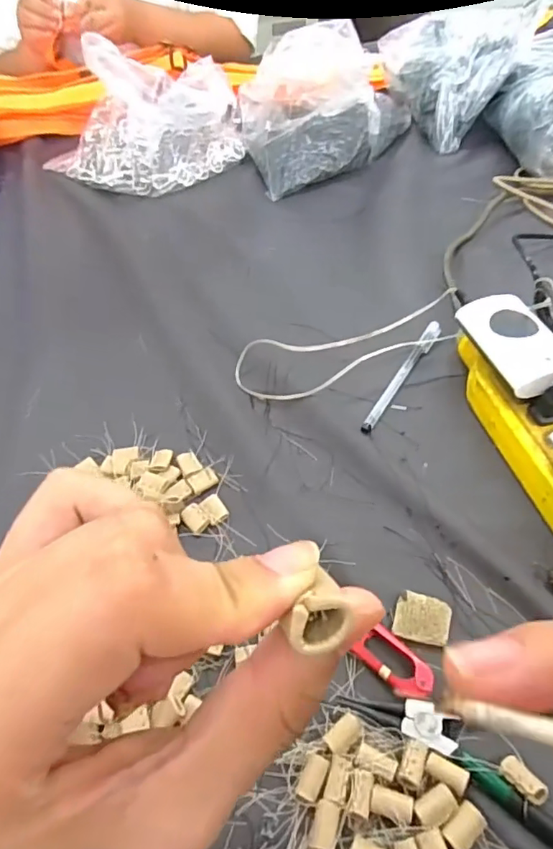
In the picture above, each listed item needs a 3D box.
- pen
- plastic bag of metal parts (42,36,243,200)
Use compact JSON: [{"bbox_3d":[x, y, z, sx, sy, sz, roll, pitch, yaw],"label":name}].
[{"bbox_3d":[0.105,-0.043,0.446,0.013,0.007,0.140,26,59,22],"label":"pen"},{"bbox_3d":[-0.174,-0.382,0.661,0.252,0.118,0.146,-8,52,-2],"label":"plastic bag of metal parts"}]

